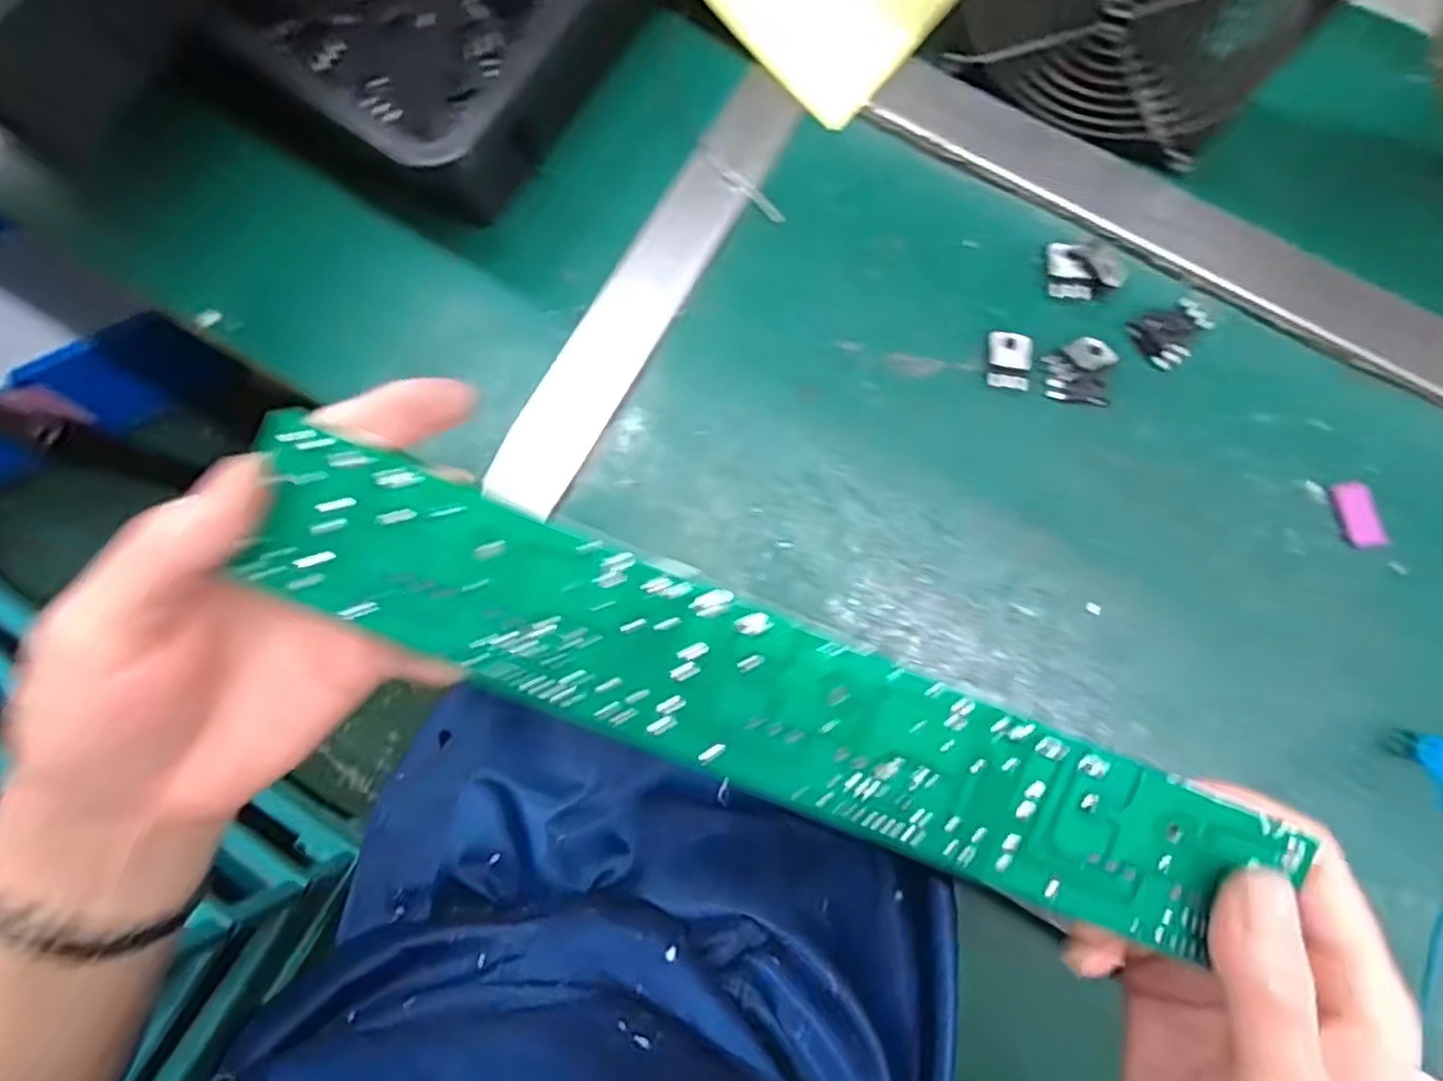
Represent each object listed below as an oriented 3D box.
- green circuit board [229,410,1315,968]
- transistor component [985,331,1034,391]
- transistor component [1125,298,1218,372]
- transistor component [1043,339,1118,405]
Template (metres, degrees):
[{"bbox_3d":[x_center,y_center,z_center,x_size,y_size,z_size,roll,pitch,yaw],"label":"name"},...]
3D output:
[{"bbox_3d":[0.009,0.041,0.185,0.256,0.006,0.044,23,93,-2],"label":"green circuit board"},{"bbox_3d":[0.123,-0.076,0.311,0.018,0.004,0.025,7,81,3],"label":"transistor component"},{"bbox_3d":[0.193,-0.089,0.312,0.028,0.009,0.024,-28,81,-2],"label":"transistor component"},{"bbox_3d":[0.152,-0.073,0.309,0.028,0.009,0.027,5,81,3],"label":"transistor component"}]

